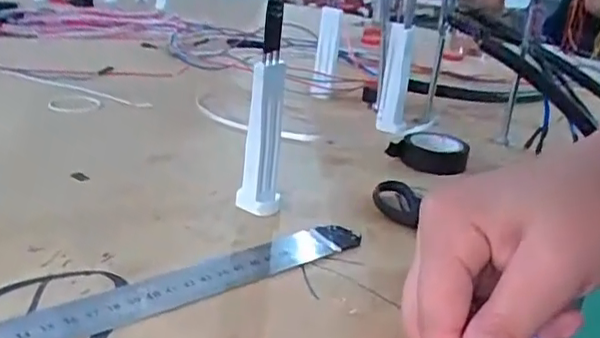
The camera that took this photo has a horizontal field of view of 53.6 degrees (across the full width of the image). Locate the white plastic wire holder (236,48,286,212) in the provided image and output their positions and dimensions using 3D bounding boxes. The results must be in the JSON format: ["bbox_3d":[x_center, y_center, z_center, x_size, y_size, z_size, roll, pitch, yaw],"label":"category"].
[{"bbox_3d":[-0.023,-0.021,0.370,0.025,0.098,0.029,5,22,-4],"label":"white plastic wire holder"}]

